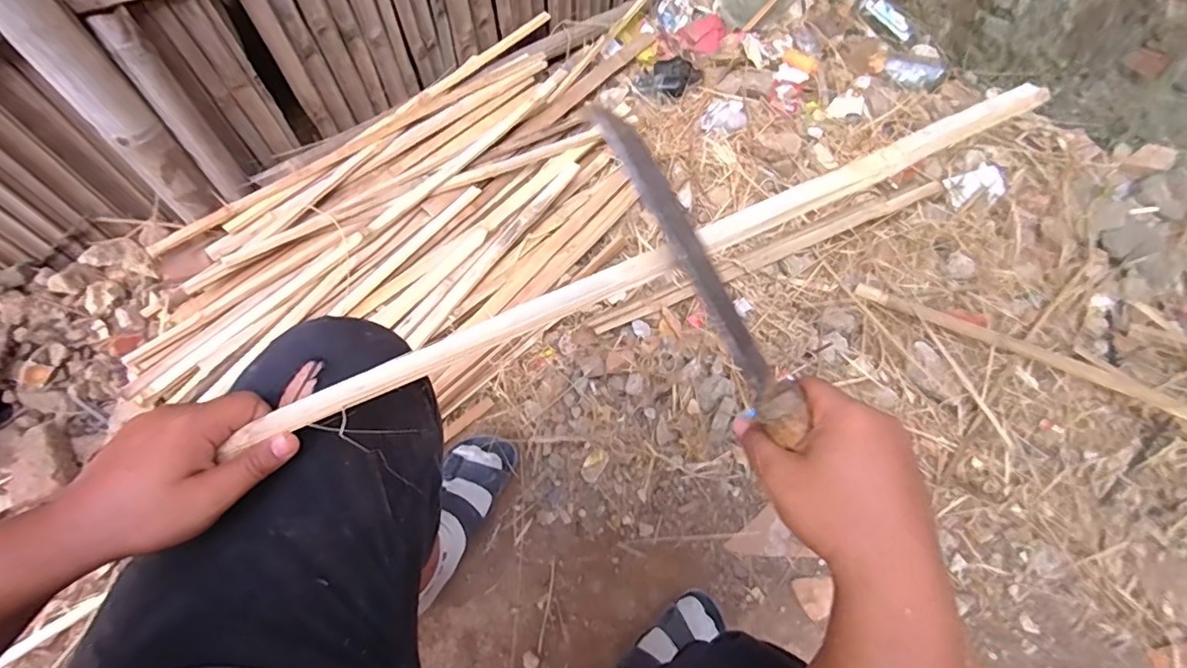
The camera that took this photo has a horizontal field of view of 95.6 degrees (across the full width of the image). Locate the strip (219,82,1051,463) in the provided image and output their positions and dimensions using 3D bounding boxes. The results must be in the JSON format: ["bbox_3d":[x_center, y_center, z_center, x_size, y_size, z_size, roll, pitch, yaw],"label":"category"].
[{"bbox_3d":[0.027,-0.044,0.368,0.578,0.010,0.023,-23,69,1],"label":"strip"}]

